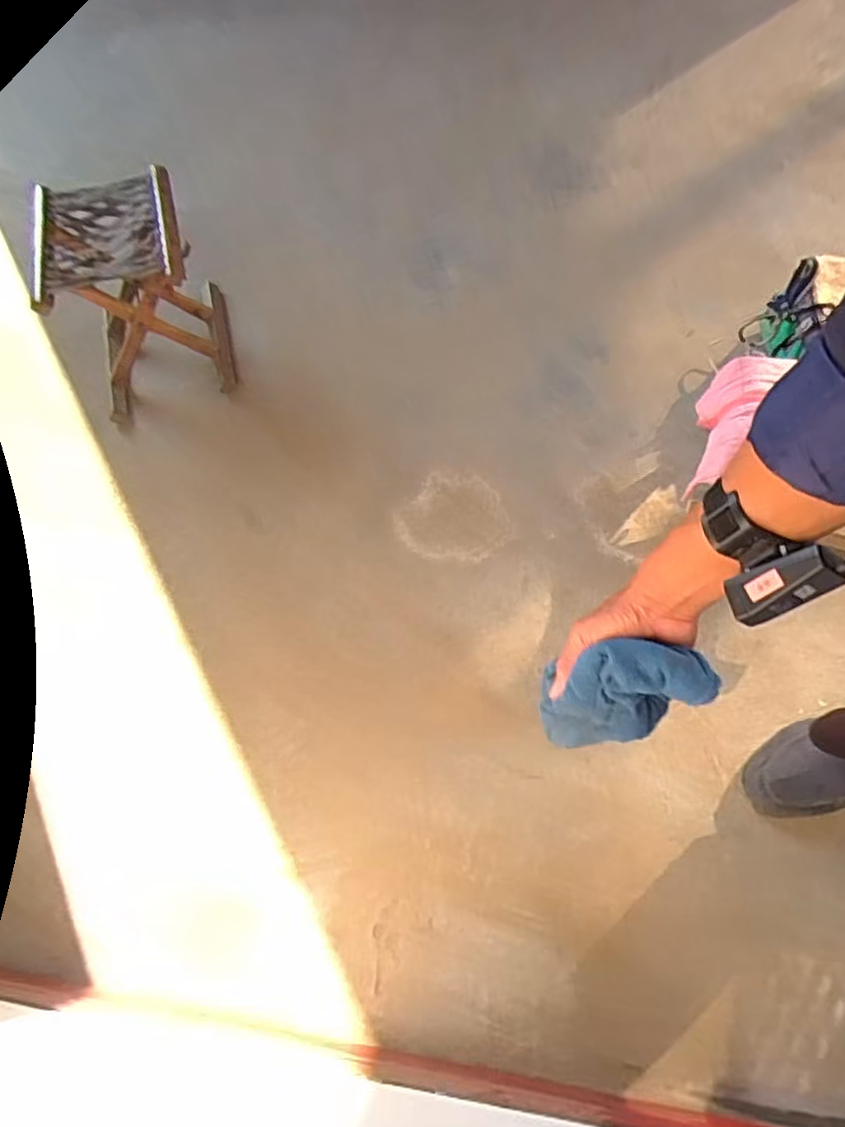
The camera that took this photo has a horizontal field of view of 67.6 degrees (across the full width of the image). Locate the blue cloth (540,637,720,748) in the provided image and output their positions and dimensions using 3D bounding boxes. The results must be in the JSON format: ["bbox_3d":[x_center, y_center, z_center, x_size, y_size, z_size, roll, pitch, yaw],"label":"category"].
[{"bbox_3d":[0.171,0.111,0.541,0.122,0.105,0.069,-6,62,0],"label":"blue cloth"}]

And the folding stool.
[{"bbox_3d":[-0.507,-0.480,1.126,0.230,0.255,0.283,-17,63,-5],"label":"folding stool"}]

